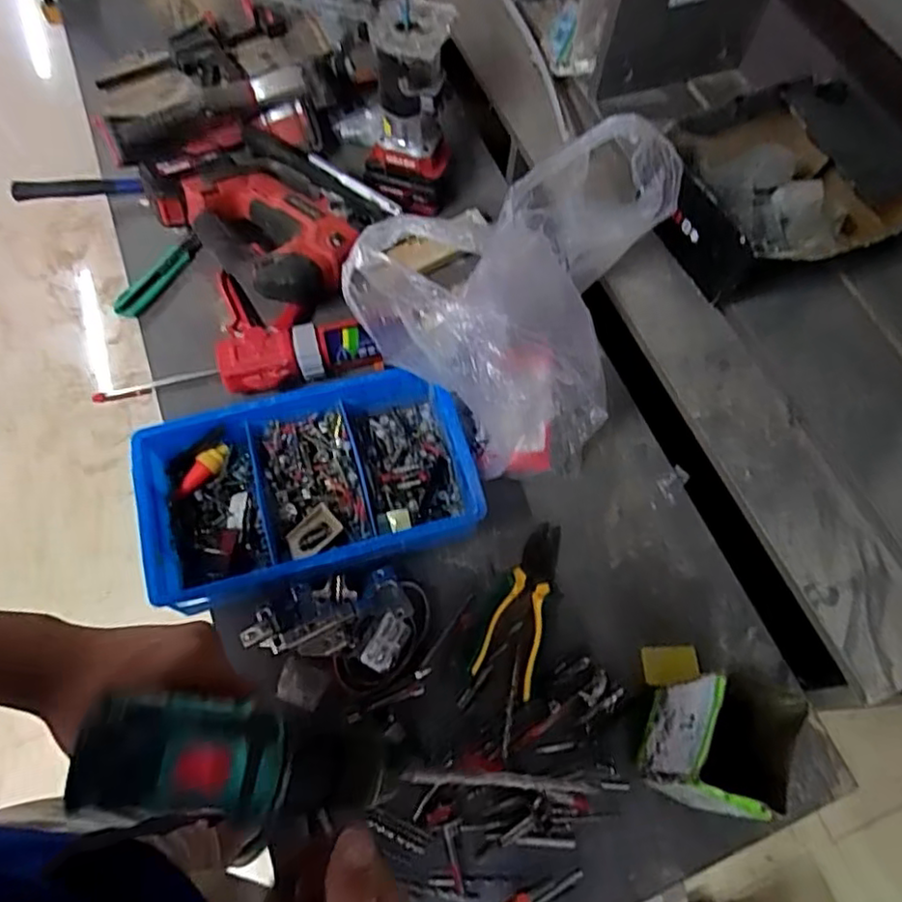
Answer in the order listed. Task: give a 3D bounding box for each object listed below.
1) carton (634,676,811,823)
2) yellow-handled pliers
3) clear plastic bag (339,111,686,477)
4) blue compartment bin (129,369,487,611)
[{"bbox_3d":[0.240,0.264,0.583,0.075,0.166,0.107,24,67,8],"label":"carton"},{"bbox_3d":[0.078,0.165,0.711,0.062,0.018,0.189,16,66,4],"label":"yellow-handled pliers"},{"bbox_3d":[0.087,-0.180,0.706,0.253,0.258,0.337,26,67,8],"label":"clear plastic bag"},{"bbox_3d":[-0.156,0.038,0.717,0.354,0.072,0.199,-15,67,-10],"label":"blue compartment bin"}]

